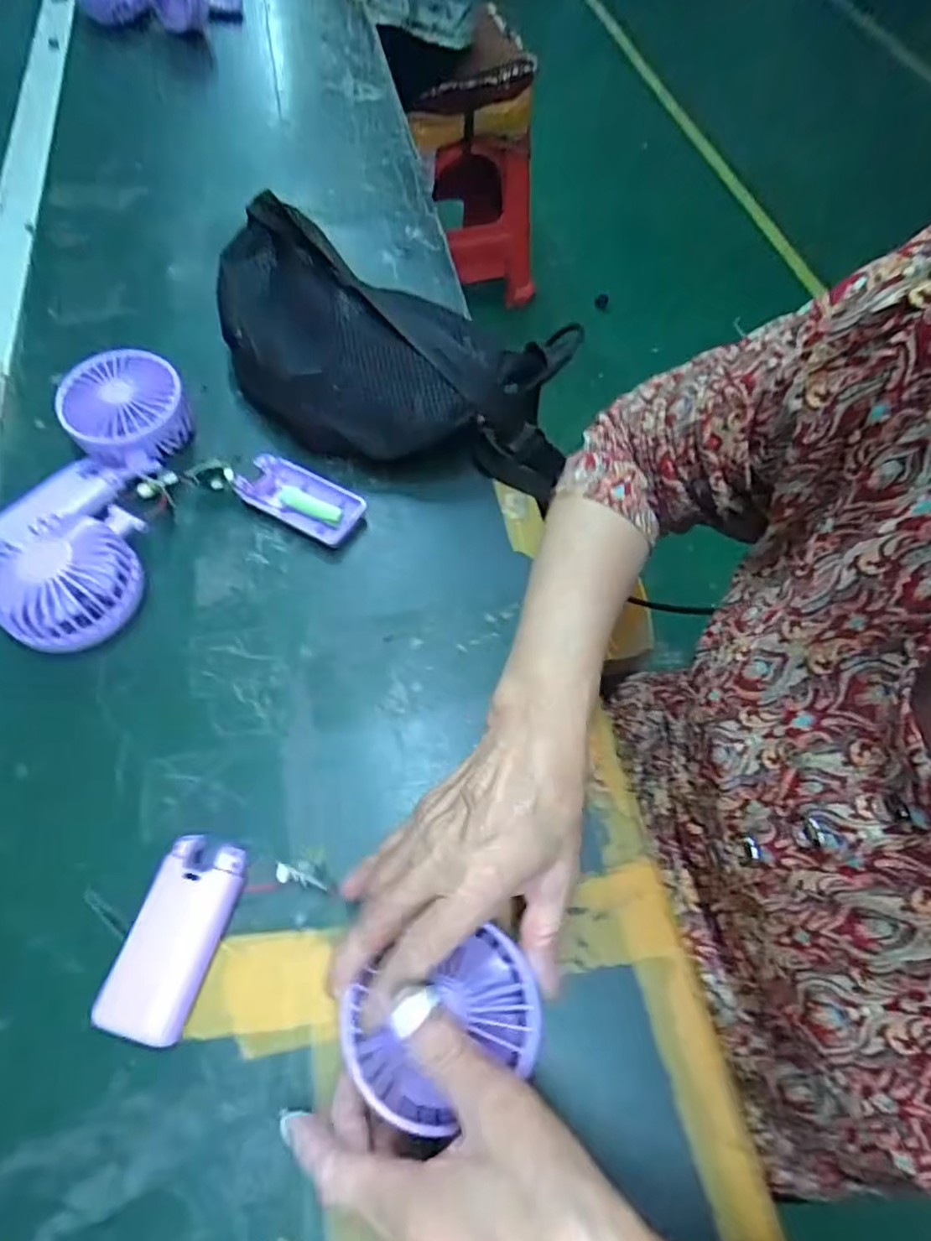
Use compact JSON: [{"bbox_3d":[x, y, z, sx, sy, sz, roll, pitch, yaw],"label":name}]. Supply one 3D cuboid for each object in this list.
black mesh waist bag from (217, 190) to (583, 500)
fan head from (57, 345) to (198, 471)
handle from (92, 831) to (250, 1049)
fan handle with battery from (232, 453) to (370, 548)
[{"bbox_3d":[-0.071,-0.207,0.488,0.320,0.089,0.152,30,64,13],"label":"black mesh waist bag"},{"bbox_3d":[-0.253,-0.155,0.474,0.085,0.048,0.083,1,61,-2],"label":"fan head"},{"bbox_3d":[-0.150,0.164,0.326,0.043,0.018,0.092,15,62,5],"label":"handle"},{"bbox_3d":[-0.123,-0.088,0.464,0.094,0.019,0.046,24,63,10],"label":"fan handle with battery"}]

